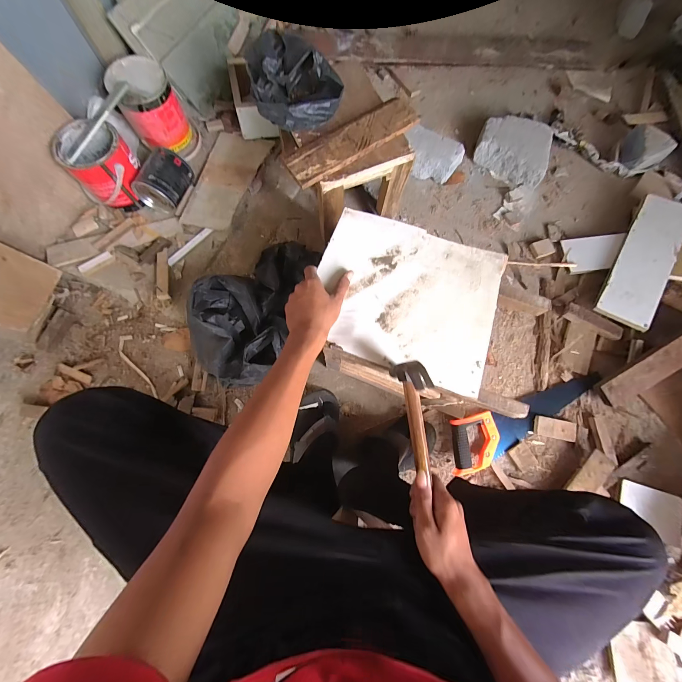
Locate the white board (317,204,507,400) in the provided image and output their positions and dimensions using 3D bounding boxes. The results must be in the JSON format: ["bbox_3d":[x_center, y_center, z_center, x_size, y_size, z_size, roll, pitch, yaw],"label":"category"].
[{"bbox_3d":[0.110,-0.083,0.501,0.302,0.014,0.255,19,76,6],"label":"white board"}]

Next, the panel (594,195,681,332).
[{"bbox_3d":[0.795,-0.212,0.765,0.126,0.024,0.376,31,82,16],"label":"panel"}]

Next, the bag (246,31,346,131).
[{"bbox_3d":[-0.095,-0.542,0.631,0.186,0.084,0.142,-9,74,-5],"label":"bag"}]

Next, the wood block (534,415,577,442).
[{"bbox_3d":[0.503,0.206,0.689,0.090,0.014,0.043,11,76,4],"label":"wood block"}]

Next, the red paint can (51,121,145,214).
[{"bbox_3d":[-0.617,-0.455,0.778,0.151,0.150,0.161,-36,78,-12],"label":"red paint can"}]

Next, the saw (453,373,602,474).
[{"bbox_3d":[0.450,0.195,0.695,0.403,0.025,0.122,-17,75,-3],"label":"saw"}]

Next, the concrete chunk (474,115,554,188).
[{"bbox_3d":[0.524,-0.584,0.891,0.203,0.065,0.189,26,77,8],"label":"concrete chunk"}]

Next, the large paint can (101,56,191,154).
[{"bbox_3d":[-0.532,-0.662,0.823,0.151,0.150,0.160,-31,77,-10],"label":"large paint can"}]

